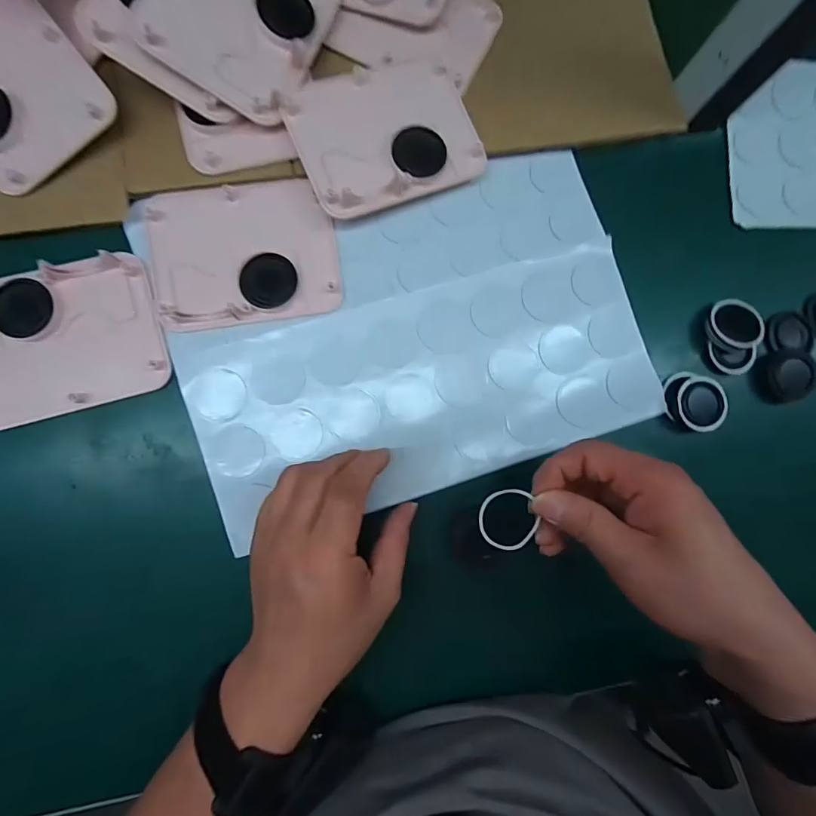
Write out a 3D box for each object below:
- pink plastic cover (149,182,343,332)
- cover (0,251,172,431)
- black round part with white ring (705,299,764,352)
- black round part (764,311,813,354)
[{"bbox_3d":[-0.112,-0.107,0.292,0.123,0.007,0.094,-10,90,-7],"label":"pink plastic cover"},{"bbox_3d":[-0.230,-0.045,0.281,0.123,0.014,0.095,-15,90,-7],"label":"cover"},{"bbox_3d":[0.249,-0.063,0.324,0.038,0.013,0.038,0,89,-7],"label":"black round part with white ring"},{"bbox_3d":[0.300,-0.060,0.334,0.037,0.009,0.031,0,89,-7],"label":"black round part"}]

